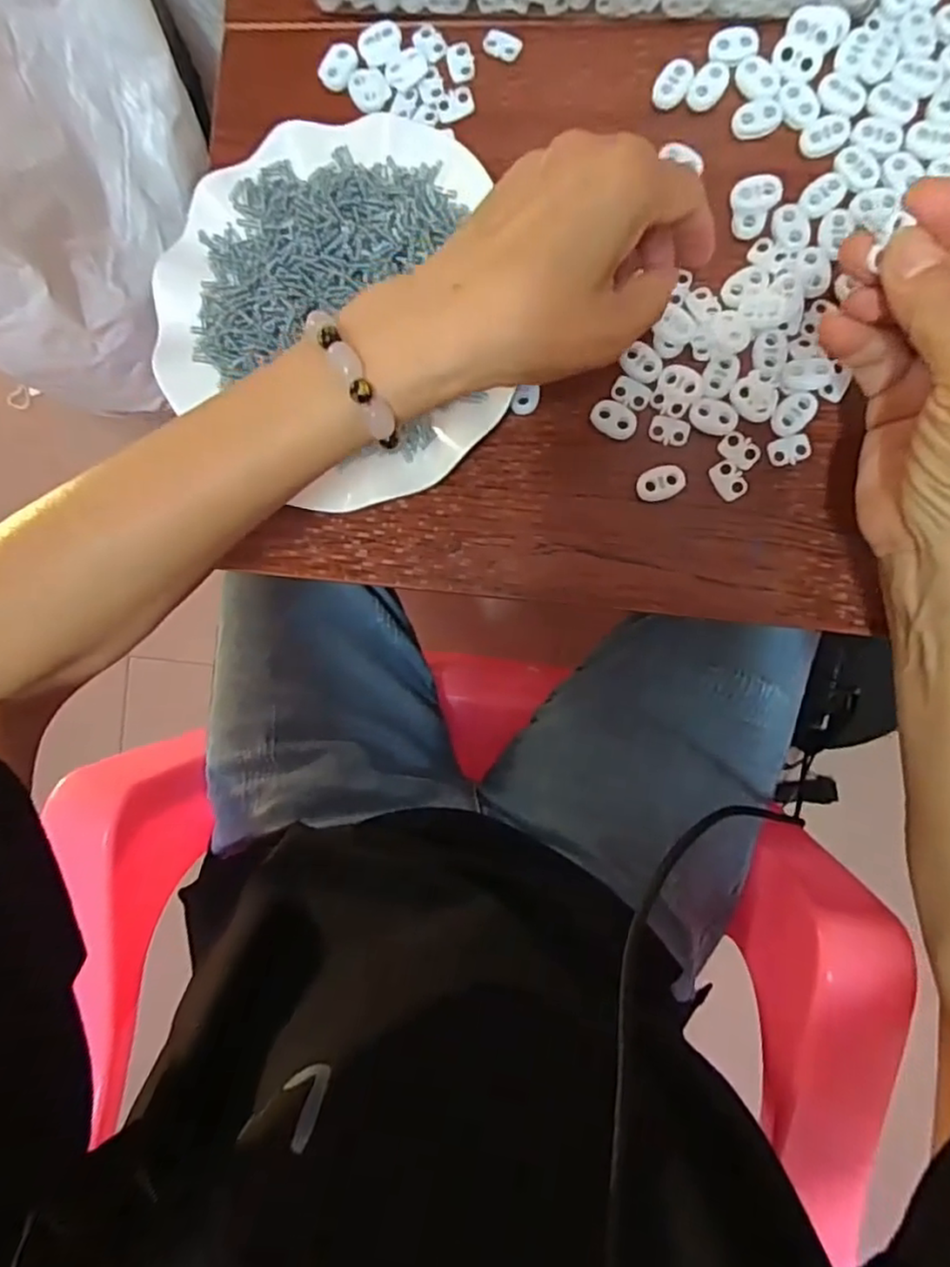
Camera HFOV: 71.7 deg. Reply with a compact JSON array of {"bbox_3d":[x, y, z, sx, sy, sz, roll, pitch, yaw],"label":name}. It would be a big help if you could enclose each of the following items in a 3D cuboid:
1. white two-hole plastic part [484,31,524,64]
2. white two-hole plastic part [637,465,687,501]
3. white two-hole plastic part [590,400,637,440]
[{"bbox_3d":[0.014,-0.296,0.331,0.020,0.004,0.013,27,95,8],"label":"white two-hole plastic part"},{"bbox_3d":[0.090,-0.073,0.318,0.023,0.004,0.015,-10,89,7],"label":"white two-hole plastic part"},{"bbox_3d":[0.068,-0.105,0.320,0.022,0.004,0.016,26,94,6],"label":"white two-hole plastic part"}]

